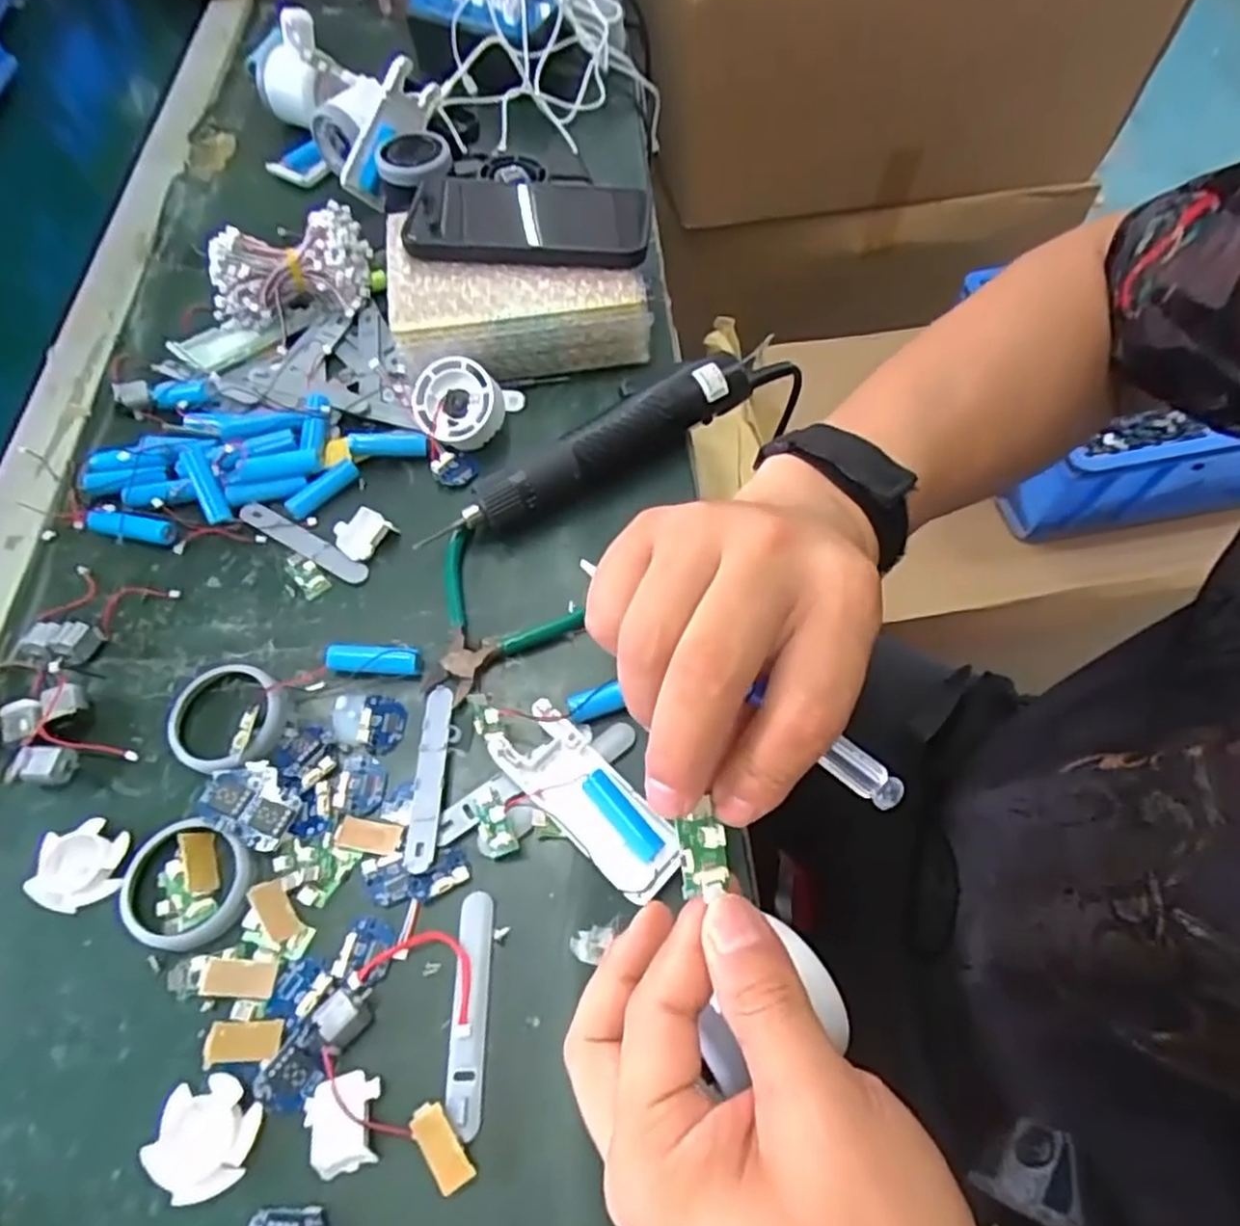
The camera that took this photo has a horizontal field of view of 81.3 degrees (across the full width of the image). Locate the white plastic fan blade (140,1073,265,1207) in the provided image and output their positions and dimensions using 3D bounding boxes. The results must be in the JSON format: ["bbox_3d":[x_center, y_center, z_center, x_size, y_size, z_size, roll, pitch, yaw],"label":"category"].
[{"bbox_3d":[-0.168,0.212,0.293,0.038,0.012,0.040,14,62,7],"label":"white plastic fan blade"}]

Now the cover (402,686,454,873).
[{"bbox_3d":[-0.096,0.082,0.367,0.015,0.009,0.094,0,61,0],"label":"cover"}]

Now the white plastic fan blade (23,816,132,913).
[{"bbox_3d":[-0.259,0.120,0.347,0.035,0.010,0.041,4,61,2],"label":"white plastic fan blade"}]

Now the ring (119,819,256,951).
[{"bbox_3d":[-0.204,0.128,0.341,0.056,0.010,0.056,0,61,0],"label":"ring"}]

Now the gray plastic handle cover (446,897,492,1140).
[{"bbox_3d":[-0.066,0.173,0.318,0.016,0.005,0.093,-1,61,-1],"label":"gray plastic handle cover"}]

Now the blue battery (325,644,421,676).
[{"bbox_3d":[-0.135,0.026,0.399,0.050,0.015,0.016,4,61,2],"label":"blue battery"}]

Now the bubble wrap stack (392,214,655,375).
[{"bbox_3d":[-0.075,-0.229,0.517,0.169,0.056,0.125,-10,61,-6],"label":"bubble wrap stack"}]

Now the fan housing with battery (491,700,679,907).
[{"bbox_3d":[-0.015,0.092,0.356,0.104,0.022,0.039,41,68,20],"label":"fan housing with battery"}]

